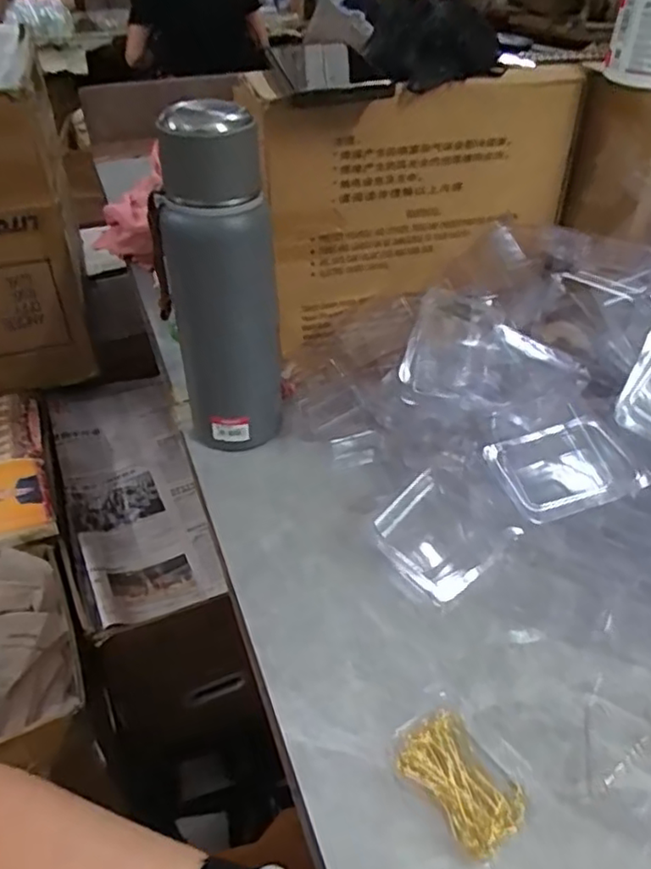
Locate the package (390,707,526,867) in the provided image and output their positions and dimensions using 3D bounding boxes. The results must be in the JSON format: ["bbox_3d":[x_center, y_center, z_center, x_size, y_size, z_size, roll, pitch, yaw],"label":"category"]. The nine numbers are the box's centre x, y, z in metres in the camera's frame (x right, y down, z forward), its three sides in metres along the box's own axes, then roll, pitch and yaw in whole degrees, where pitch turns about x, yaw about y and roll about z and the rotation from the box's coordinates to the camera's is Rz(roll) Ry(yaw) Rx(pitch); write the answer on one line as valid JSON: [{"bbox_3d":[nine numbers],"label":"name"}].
[{"bbox_3d":[0.076,0.191,0.357,0.048,0.013,0.074,-25,47,-26],"label":"package"}]

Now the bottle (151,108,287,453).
[{"bbox_3d":[-0.082,-0.099,0.505,0.088,0.276,0.071,-7,42,-8],"label":"bottle"}]

